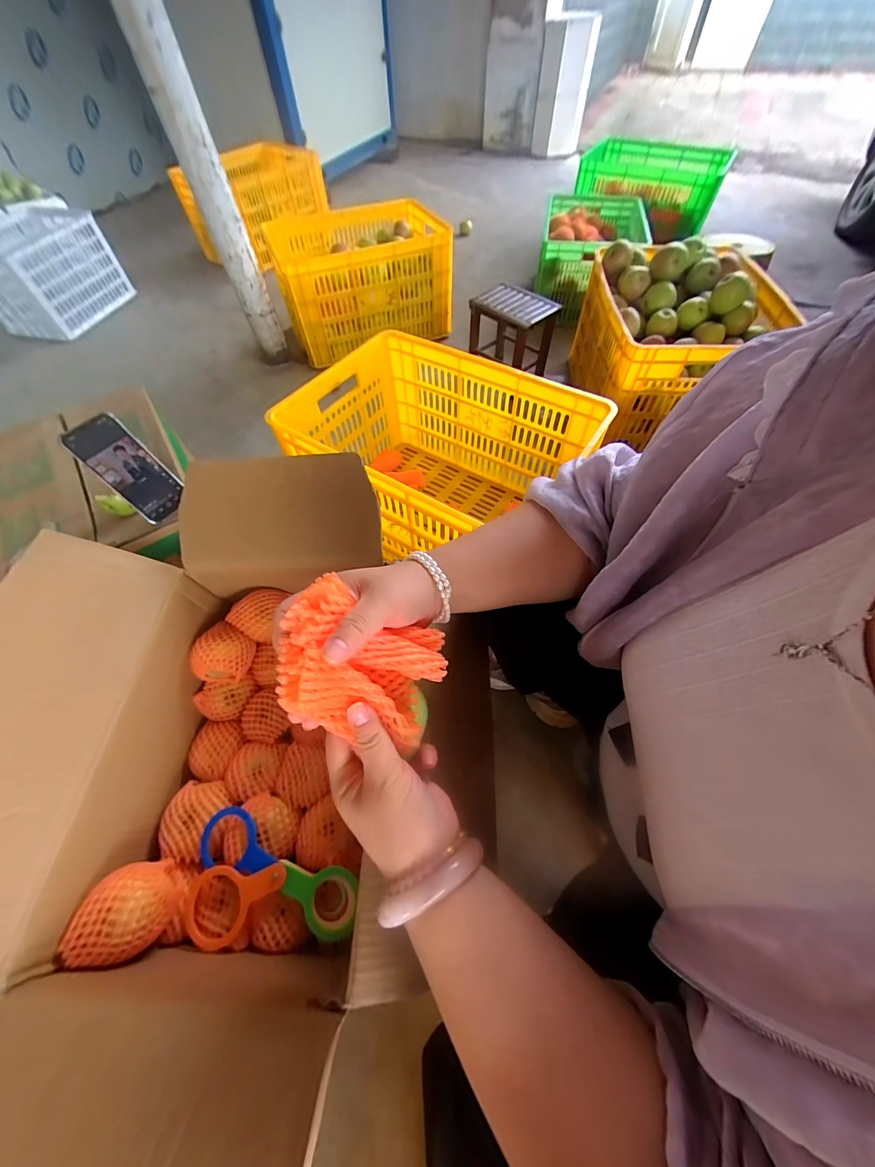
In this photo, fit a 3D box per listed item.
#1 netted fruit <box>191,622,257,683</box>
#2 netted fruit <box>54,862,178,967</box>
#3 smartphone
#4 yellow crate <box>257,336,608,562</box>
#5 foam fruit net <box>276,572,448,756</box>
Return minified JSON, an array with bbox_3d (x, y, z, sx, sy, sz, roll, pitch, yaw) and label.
[{"bbox_3d":[-0.313,0.107,0.546,0.067,0.067,0.078,22,62,14],"label":"netted fruit"},{"bbox_3d":[-0.322,0.345,0.393,0.073,0.070,0.076,1,59,2],"label":"netted fruit"},{"bbox_3d":[-0.443,-0.165,0.537,0.008,0.145,0.074,14,56,49],"label":"smartphone"},{"bbox_3d":[0.007,-0.264,0.874,0.578,0.312,0.427,30,64,18],"label":"yellow crate"},{"bbox_3d":[-0.056,0.057,0.265,0.114,0.065,0.094,31,62,-30],"label":"foam fruit net"}]

